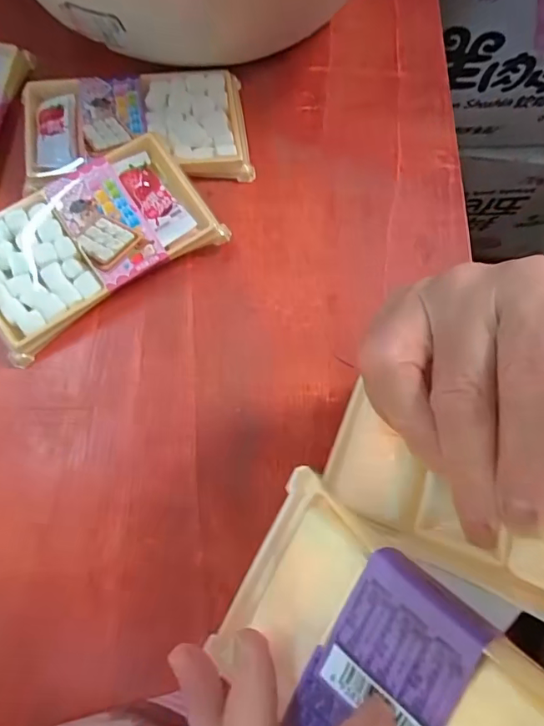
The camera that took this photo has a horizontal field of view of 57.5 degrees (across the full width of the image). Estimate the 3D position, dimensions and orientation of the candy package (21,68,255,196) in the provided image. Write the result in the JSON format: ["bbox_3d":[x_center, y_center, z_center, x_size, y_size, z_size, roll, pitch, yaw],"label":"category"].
[{"bbox_3d":[-0.082,-0.142,0.300,0.130,0.017,0.070,-6,74,-4],"label":"candy package"}]

